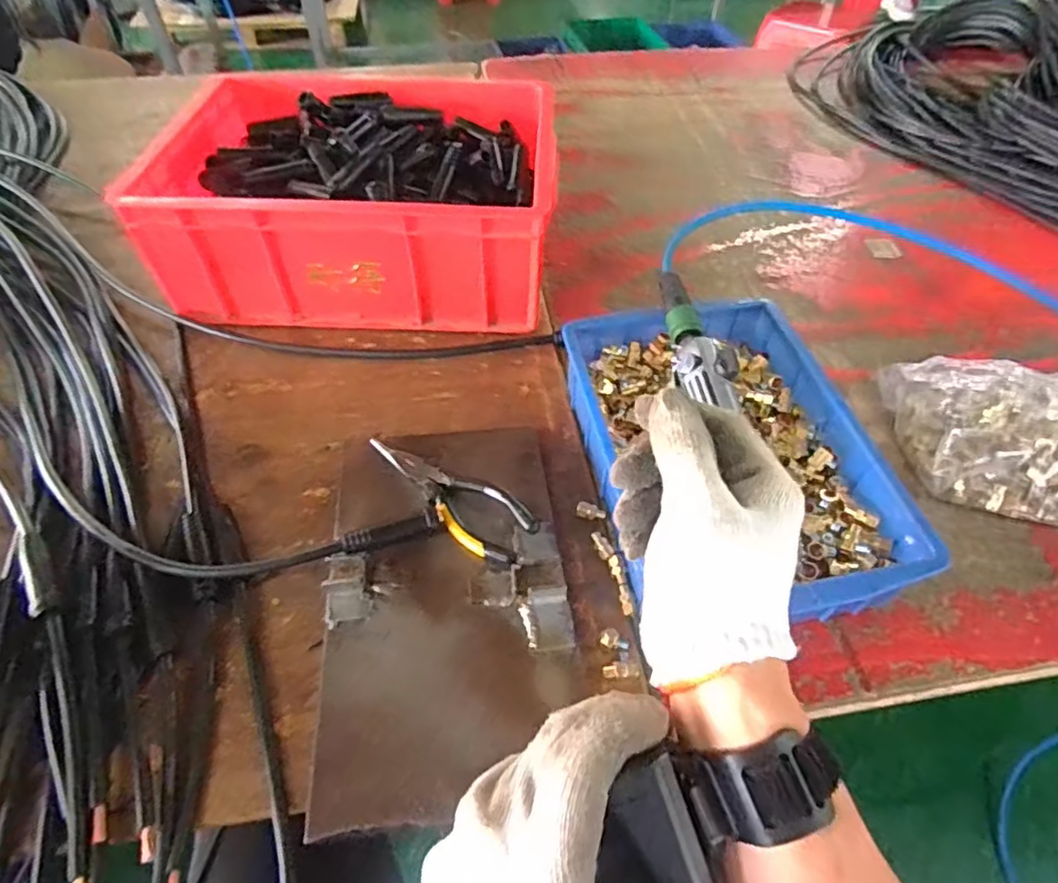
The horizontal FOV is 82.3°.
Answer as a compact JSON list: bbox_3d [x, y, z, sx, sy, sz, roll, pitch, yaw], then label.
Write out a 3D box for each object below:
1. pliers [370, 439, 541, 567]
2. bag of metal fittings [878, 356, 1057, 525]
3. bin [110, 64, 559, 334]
[{"bbox_3d":[-0.065,0.040,0.492,0.163,0.025,0.047,35,58,24],"label":"pliers"},{"bbox_3d":[0.443,0.000,0.524,0.240,0.080,0.139,6,51,3],"label":"bag of metal fittings"},{"bbox_3d":[-0.180,-0.279,0.693,0.392,0.146,0.294,1,51,-1],"label":"bin"}]

